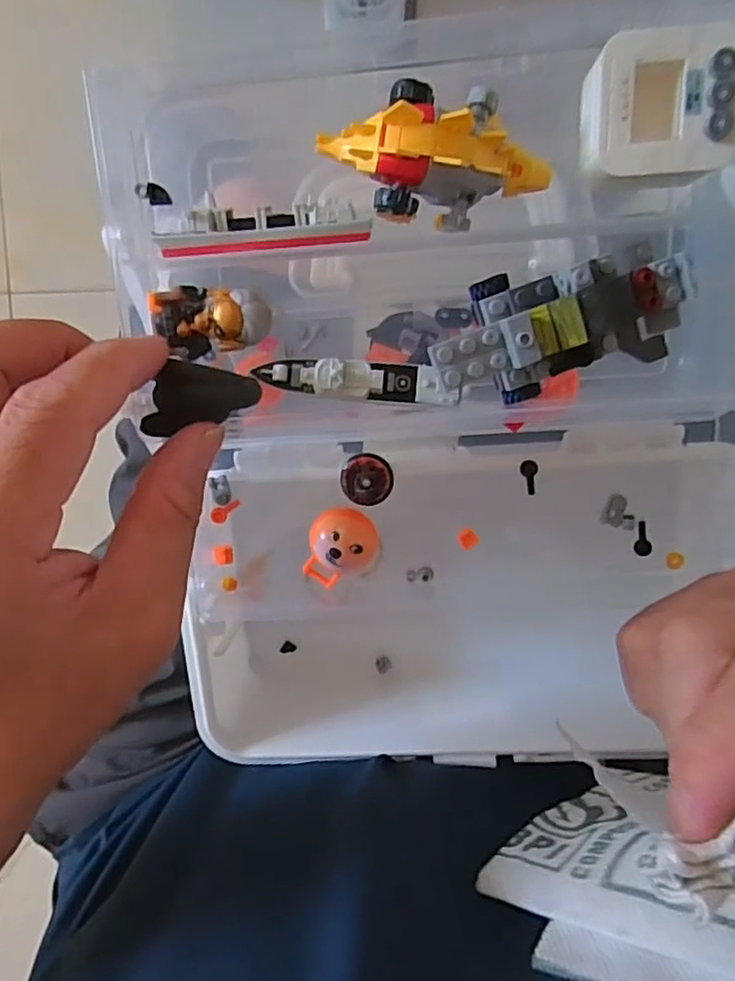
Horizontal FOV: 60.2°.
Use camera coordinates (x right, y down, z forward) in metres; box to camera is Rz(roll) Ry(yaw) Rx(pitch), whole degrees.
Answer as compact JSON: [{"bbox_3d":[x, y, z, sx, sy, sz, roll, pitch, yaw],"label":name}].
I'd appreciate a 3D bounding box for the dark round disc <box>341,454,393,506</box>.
[{"bbox_3d":[0.000,-0.005,0.279,0.022,0.006,0.023,0,94,-4],"label":"dark round disc"}]

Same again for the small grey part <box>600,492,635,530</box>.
[{"bbox_3d":[0.111,0.009,0.277,0.012,0.008,0.014,14,93,-5],"label":"small grey part"}]

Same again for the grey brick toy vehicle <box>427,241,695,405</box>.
[{"bbox_3d":[0.064,-0.055,0.210,0.088,0.023,0.039,-16,95,-3],"label":"grey brick toy vehicle"}]

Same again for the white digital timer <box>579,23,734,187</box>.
[{"bbox_3d":[0.090,-0.117,0.198,0.045,0.019,0.041,-4,104,11],"label":"white digital timer"}]

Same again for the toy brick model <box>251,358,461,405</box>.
[{"bbox_3d":[-0.004,-0.040,0.232,0.073,0.010,0.013,3,94,-4],"label":"toy brick model"}]

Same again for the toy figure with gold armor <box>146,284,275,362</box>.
[{"bbox_3d":[-0.056,-0.059,0.225,0.042,0.013,0.023,5,94,-5],"label":"toy figure with gold armor"}]

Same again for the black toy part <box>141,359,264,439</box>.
[{"bbox_3d":[-0.060,-0.034,0.226,0.041,0.008,0.022,-8,95,-14],"label":"black toy part"}]

